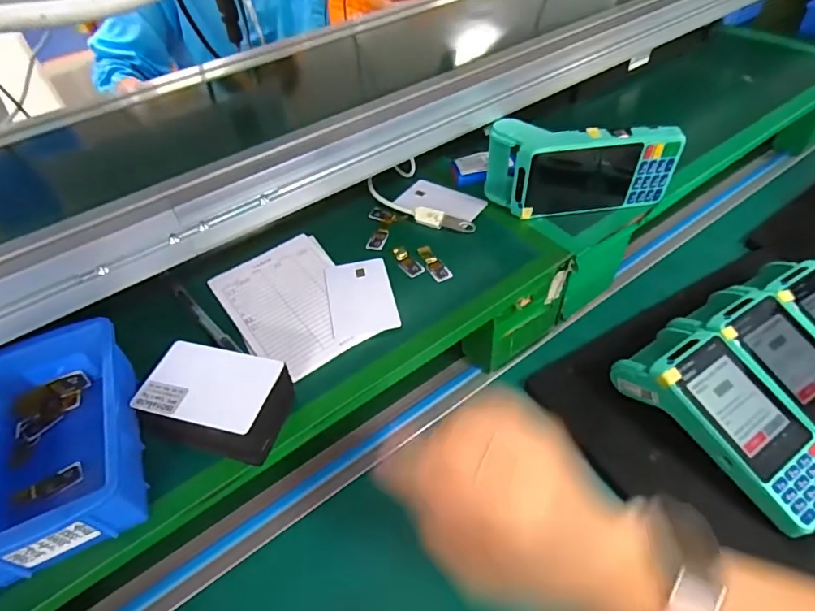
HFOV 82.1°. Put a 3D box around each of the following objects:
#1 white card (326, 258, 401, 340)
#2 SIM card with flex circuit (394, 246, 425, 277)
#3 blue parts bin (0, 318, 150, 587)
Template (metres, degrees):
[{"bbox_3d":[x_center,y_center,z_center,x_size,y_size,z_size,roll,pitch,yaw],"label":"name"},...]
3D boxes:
[{"bbox_3d":[-0.040,-0.009,0.404,0.054,0.004,0.086,-10,48,-7],"label":"white card"},{"bbox_3d":[-0.001,-0.041,0.429,0.017,0.004,0.040,-29,52,-18],"label":"SIM card with flex circuit"},{"bbox_3d":[-0.225,0.085,0.294,0.099,0.054,0.143,-20,50,-14],"label":"blue parts bin"}]

